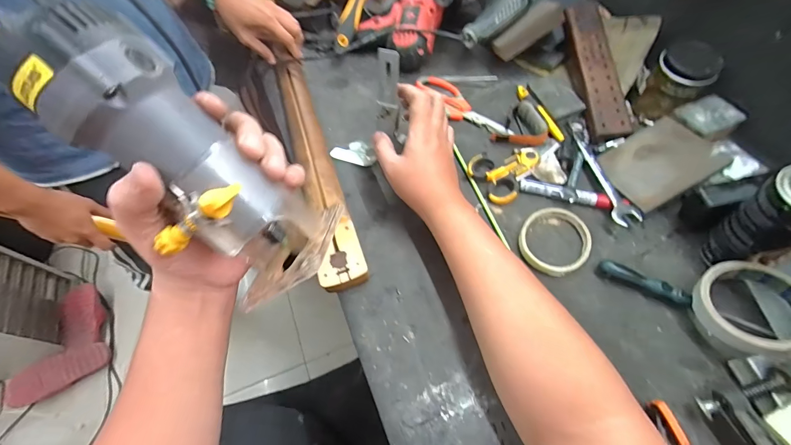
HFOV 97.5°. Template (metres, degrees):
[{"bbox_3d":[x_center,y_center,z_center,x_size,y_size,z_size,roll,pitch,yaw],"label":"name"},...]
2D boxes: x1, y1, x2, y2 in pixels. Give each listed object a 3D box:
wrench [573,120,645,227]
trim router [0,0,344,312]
[{"bbox_3d":[0.276,-0.077,0.465,0.030,0.017,0.187,-7,61,-1],"label":"wrench"},{"bbox_3d":[-0.137,-0.037,0.231,0.077,0.231,0.087,9,54,51],"label":"trim router"}]

